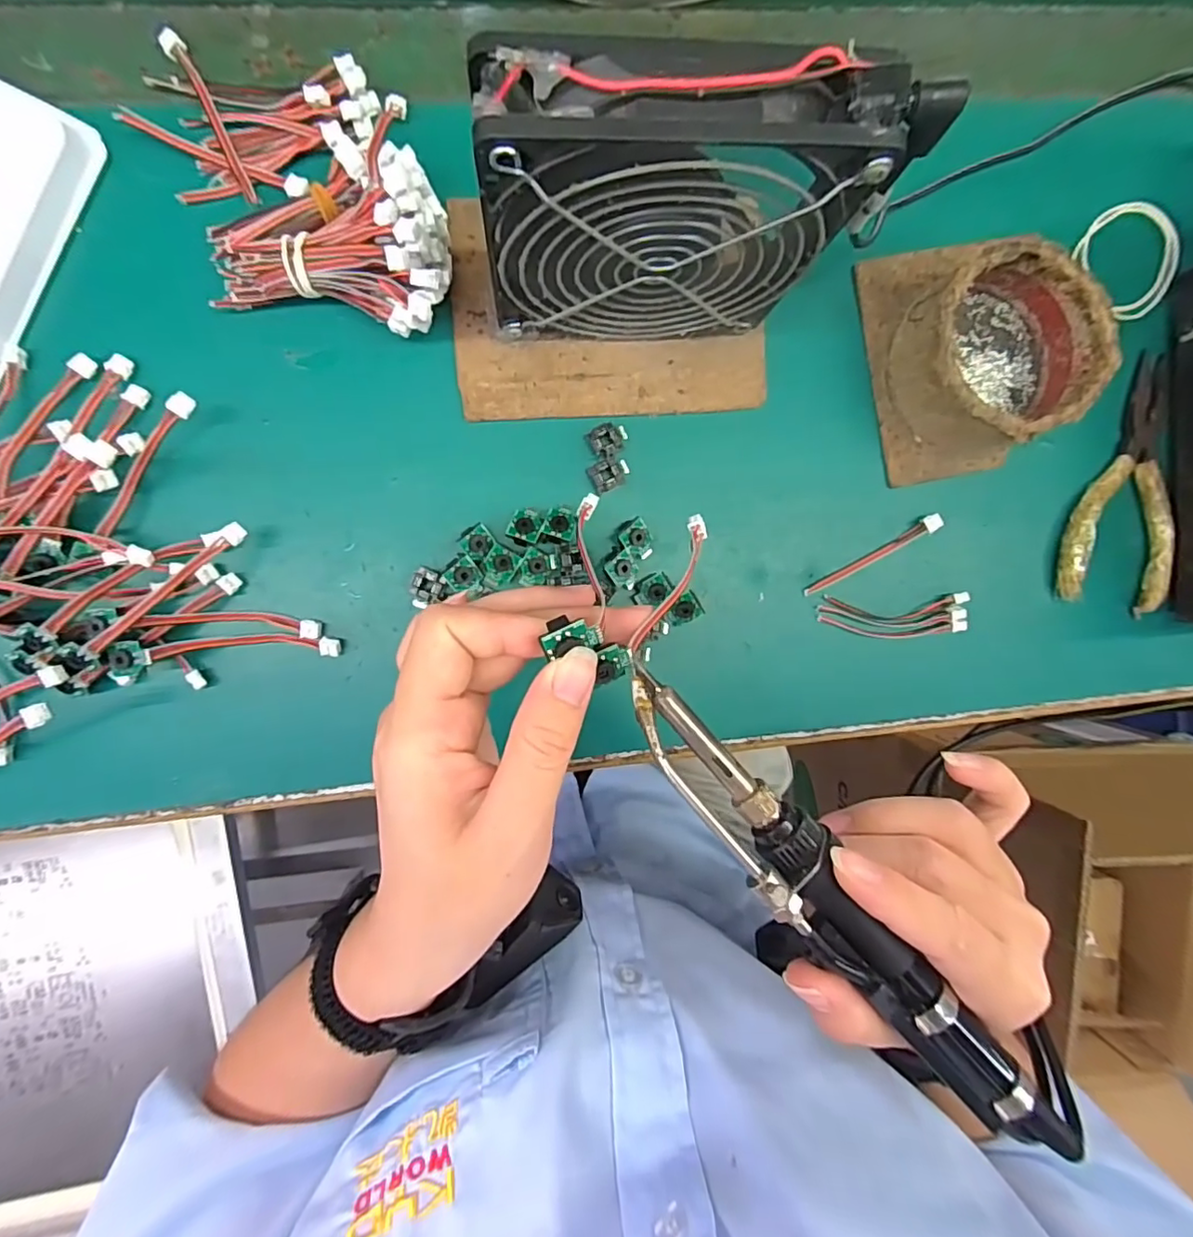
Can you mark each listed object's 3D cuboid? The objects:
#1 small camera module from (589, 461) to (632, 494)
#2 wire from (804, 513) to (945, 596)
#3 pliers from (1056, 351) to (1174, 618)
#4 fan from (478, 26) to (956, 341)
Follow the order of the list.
[{"bbox_3d":[0.007,-0.068,0.272,0.019,0.004,0.013,-25,96,-4],"label":"small camera module"},{"bbox_3d":[0.138,-0.030,0.289,0.074,0.008,0.008,-30,97,-3],"label":"wire"},{"bbox_3d":[0.275,-0.070,0.300,0.057,0.013,0.128,10,93,-7],"label":"pliers"},{"bbox_3d":[0.023,-0.138,0.209,0.122,0.128,0.029,-4,95,-6],"label":"fan"}]

